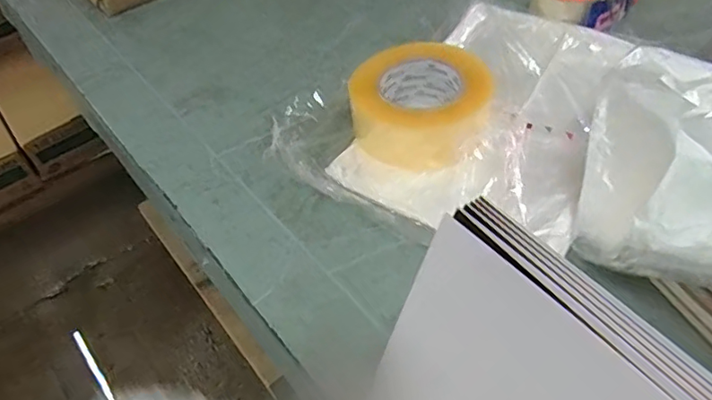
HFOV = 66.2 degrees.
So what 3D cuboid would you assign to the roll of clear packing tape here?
[{"bbox_3d":[0.060,-0.093,0.522,0.125,0.069,0.109,-17,49,-11],"label":"roll of clear packing tape"}]

